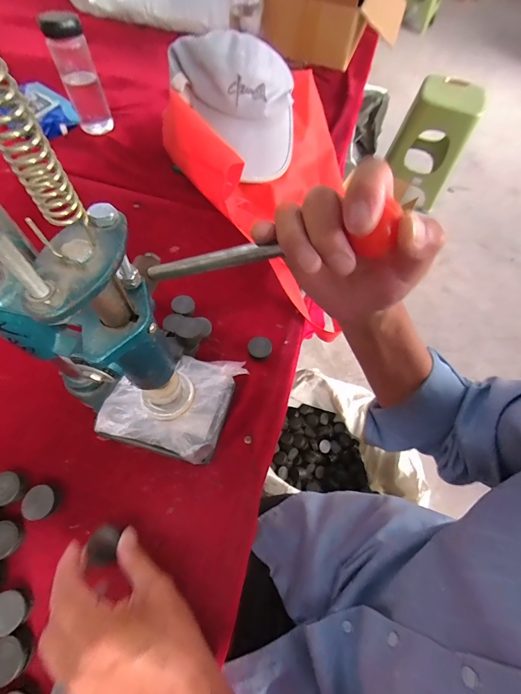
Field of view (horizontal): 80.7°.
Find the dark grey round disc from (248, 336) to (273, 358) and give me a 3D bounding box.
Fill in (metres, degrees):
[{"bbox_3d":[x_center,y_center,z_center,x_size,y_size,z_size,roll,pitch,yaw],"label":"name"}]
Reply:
[{"bbox_3d":[-0.001,0.002,0.424,0.031,0.015,0.032,2,62,-3],"label":"dark grey round disc"}]

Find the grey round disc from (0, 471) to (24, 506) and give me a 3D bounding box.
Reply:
[{"bbox_3d":[-0.270,0.152,0.328,0.035,0.019,0.031,2,62,-3],"label":"grey round disc"}]

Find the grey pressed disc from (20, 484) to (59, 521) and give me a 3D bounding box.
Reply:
[{"bbox_3d":[-0.231,0.164,0.323,0.026,0.023,0.031,-12,64,-10],"label":"grey pressed disc"}]

